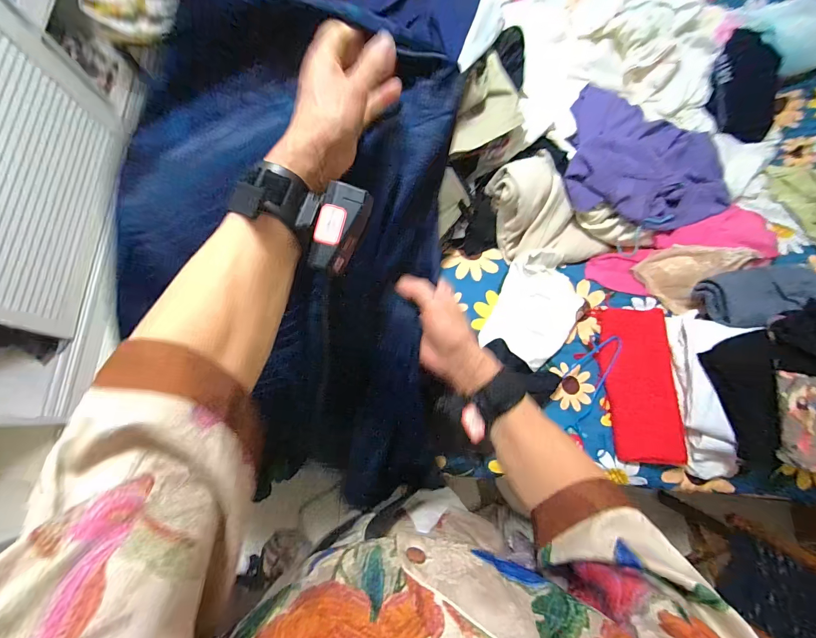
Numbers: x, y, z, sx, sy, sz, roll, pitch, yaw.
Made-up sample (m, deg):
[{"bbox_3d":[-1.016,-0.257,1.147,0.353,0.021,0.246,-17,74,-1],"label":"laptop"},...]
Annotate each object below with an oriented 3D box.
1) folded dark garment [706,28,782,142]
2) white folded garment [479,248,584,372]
[{"bbox_3d":[0.882,-0.589,0.946,0.216,0.119,0.191,21,76,7],"label":"folded dark garment"},{"bbox_3d":[0.310,-0.028,0.860,0.192,0.053,0.274,25,76,8],"label":"white folded garment"}]

